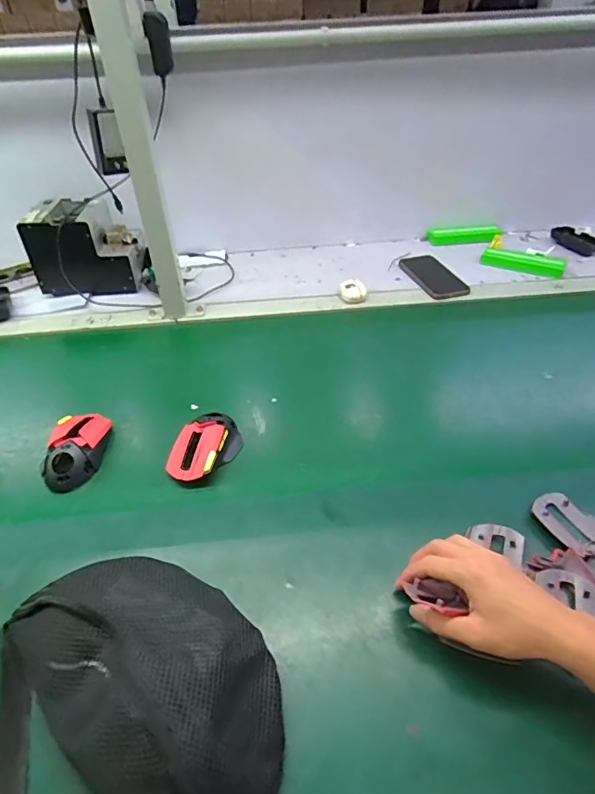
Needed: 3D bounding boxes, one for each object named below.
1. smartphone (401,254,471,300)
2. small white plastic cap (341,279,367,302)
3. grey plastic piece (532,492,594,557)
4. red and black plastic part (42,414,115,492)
[{"bbox_3d":[0.259,-0.234,0.931,0.083,0.012,0.150,-16,43,-16],"label":"smartphone"},{"bbox_3d":[0.101,-0.196,0.882,0.046,0.027,0.046,-1,41,1],"label":"small white plastic cap"},{"bbox_3d":[0.293,0.136,0.516,0.053,0.013,0.081,-23,46,-22],"label":"grey plastic piece"},{"bbox_3d":[-0.282,0.066,0.618,0.066,0.043,0.116,-2,41,0],"label":"red and black plastic part"}]

